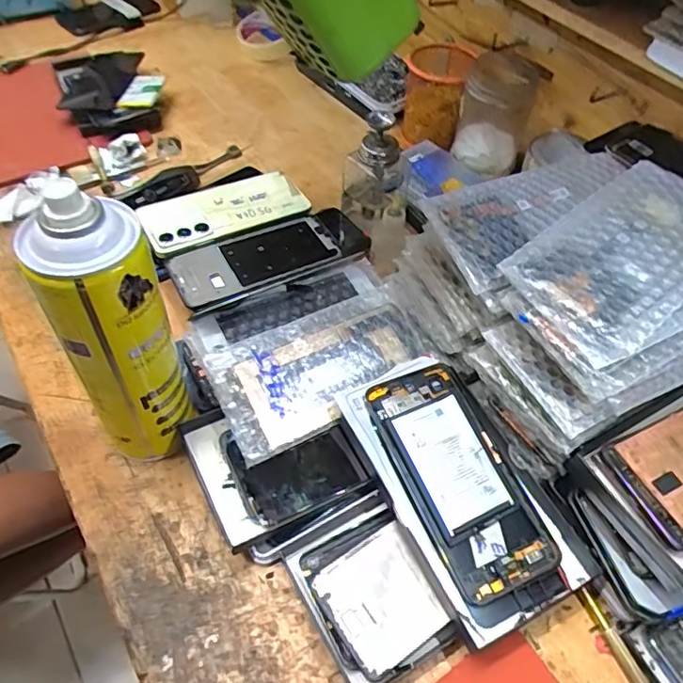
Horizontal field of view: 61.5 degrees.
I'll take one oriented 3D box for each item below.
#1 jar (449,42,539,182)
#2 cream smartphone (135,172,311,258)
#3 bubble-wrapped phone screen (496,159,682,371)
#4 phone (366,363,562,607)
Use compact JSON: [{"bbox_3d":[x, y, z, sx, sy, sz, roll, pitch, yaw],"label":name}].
[{"bbox_3d":[0.170,-0.251,0.644,0.082,0.109,0.069,16,53,9],"label":"jar"},{"bbox_3d":[-0.121,-0.138,0.592,0.167,0.014,0.079,-22,56,-19],"label":"cream smartphone"},{"bbox_3d":[0.193,-0.060,0.381,0.177,0.019,0.094,-33,61,-25],"label":"bubble-wrapped phone screen"},{"bbox_3d":[0.084,0.093,0.410,0.075,0.008,0.163,-19,67,-18],"label":"phone"}]

